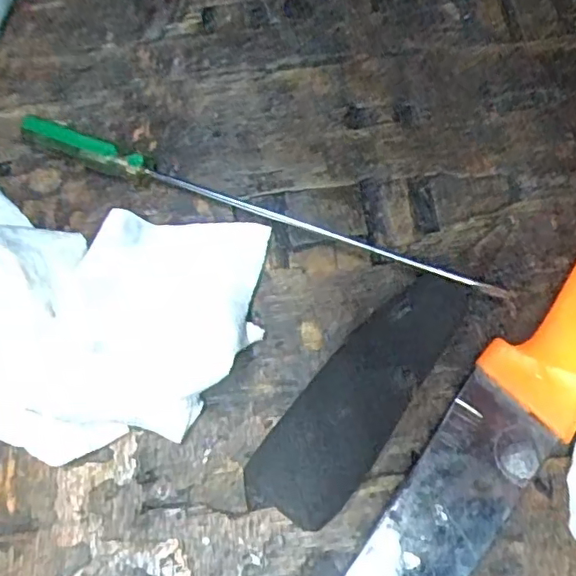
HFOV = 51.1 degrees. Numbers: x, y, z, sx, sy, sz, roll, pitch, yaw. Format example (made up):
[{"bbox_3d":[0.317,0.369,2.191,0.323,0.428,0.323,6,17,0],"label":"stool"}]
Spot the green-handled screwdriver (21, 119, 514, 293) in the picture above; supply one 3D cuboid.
[{"bbox_3d":[-0.015,-0.032,0.231,0.196,0.012,0.008,20,71,10],"label":"green-handled screwdriver"}]

